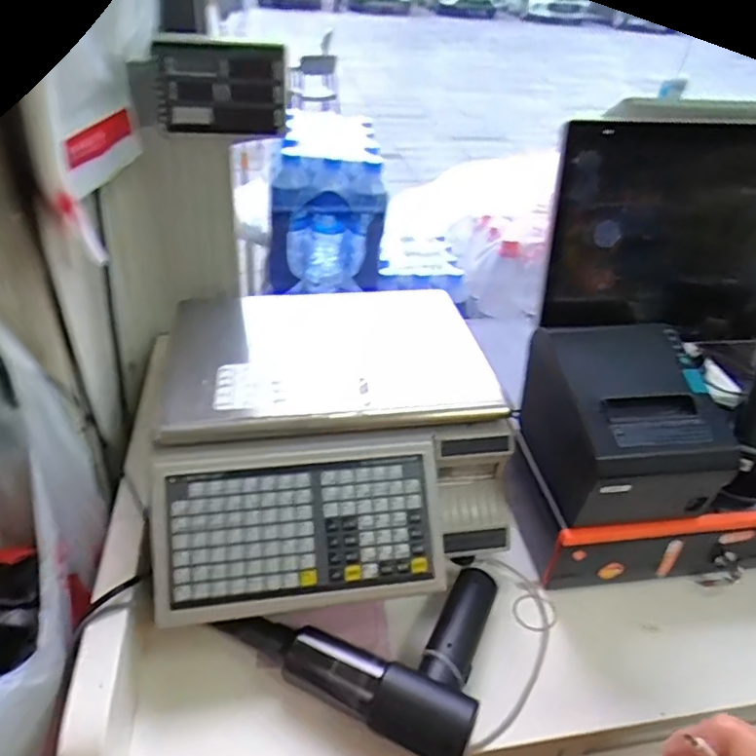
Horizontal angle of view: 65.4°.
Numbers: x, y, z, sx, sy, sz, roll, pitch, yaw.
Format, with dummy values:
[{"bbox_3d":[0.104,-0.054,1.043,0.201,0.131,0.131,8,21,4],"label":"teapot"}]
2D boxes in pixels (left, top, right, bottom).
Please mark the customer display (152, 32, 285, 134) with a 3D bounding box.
[{"bbox_3d":[-0.170,-0.315,0.635,0.135,0.094,0.022,-4,37,-10],"label":"customer display"}]

